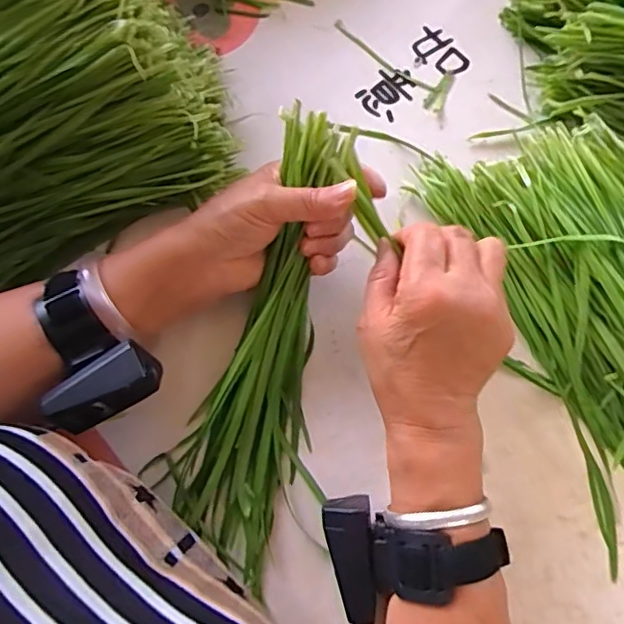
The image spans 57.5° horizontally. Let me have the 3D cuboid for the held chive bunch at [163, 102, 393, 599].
[{"bbox_3d":[-0.029,0.020,0.380,0.093,0.036,0.295,15,94,3],"label":"held chive bunch"}]

